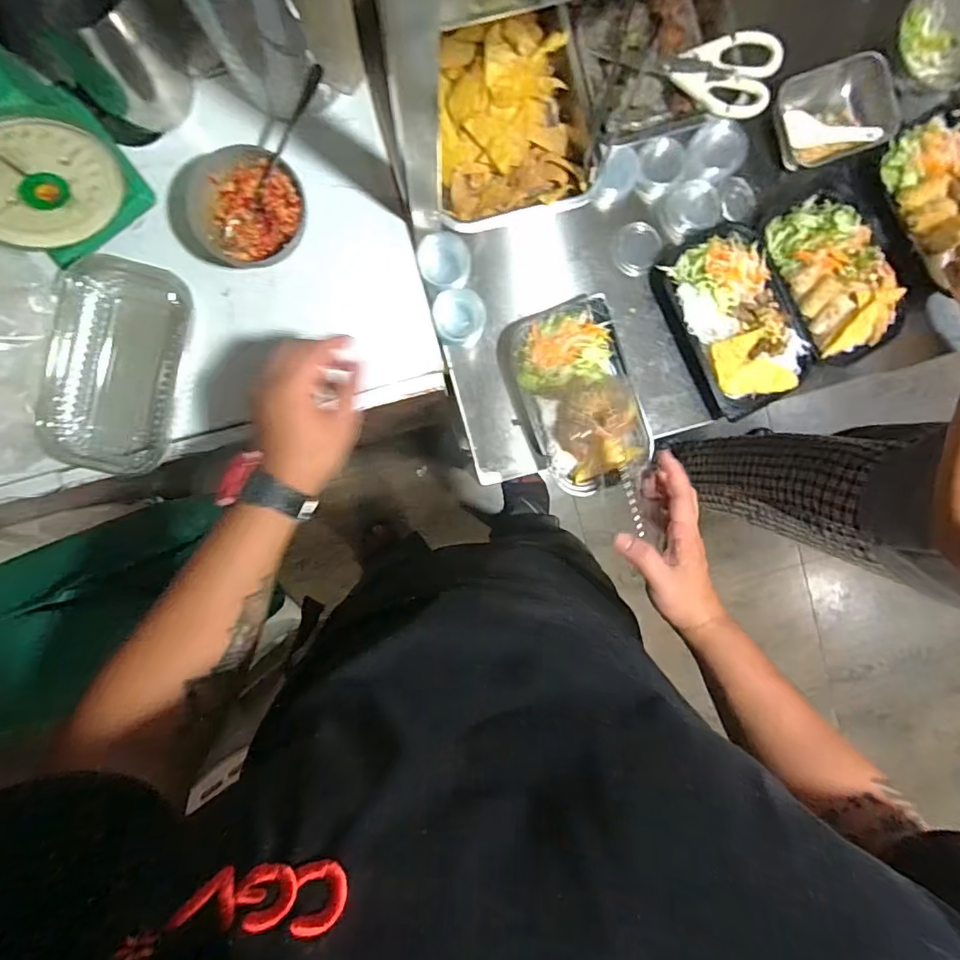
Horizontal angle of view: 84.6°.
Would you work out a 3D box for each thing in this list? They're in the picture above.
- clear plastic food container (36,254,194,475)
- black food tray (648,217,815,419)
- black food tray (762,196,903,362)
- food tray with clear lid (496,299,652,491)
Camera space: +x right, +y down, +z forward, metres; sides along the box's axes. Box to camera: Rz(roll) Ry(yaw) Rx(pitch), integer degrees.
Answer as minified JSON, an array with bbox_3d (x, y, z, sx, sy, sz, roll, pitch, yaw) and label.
[{"bbox_3d":[-0.374,-0.119,0.554,0.127,0.042,0.218,7,91,1],"label":"clear plastic food container"},{"bbox_3d":[0.312,-0.198,0.652,0.136,0.050,0.224,-27,91,2],"label":"black food tray"},{"bbox_3d":[0.436,-0.251,0.651,0.129,0.042,0.206,-29,91,2],"label":"black food tray"},{"bbox_3d":[0.117,-0.099,0.642,0.146,0.042,0.218,-18,91,1],"label":"food tray with clear lid"}]

